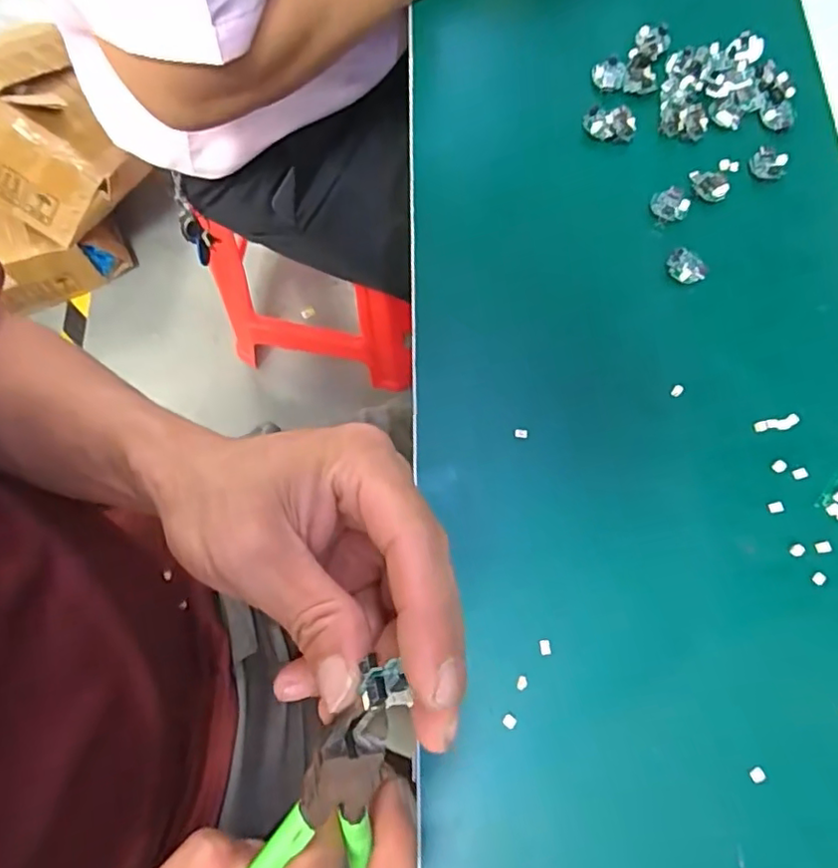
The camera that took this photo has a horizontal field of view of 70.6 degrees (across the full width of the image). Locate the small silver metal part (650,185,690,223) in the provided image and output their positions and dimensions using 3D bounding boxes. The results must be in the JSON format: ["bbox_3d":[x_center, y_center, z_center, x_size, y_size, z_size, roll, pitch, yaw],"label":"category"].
[{"bbox_3d":[0.167,-0.152,0.393,0.023,0.008,0.022,-23,74,-6],"label":"small silver metal part"}]

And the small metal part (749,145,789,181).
[{"bbox_3d":[0.239,-0.184,0.402,0.022,0.007,0.021,0,73,1],"label":"small metal part"}]

